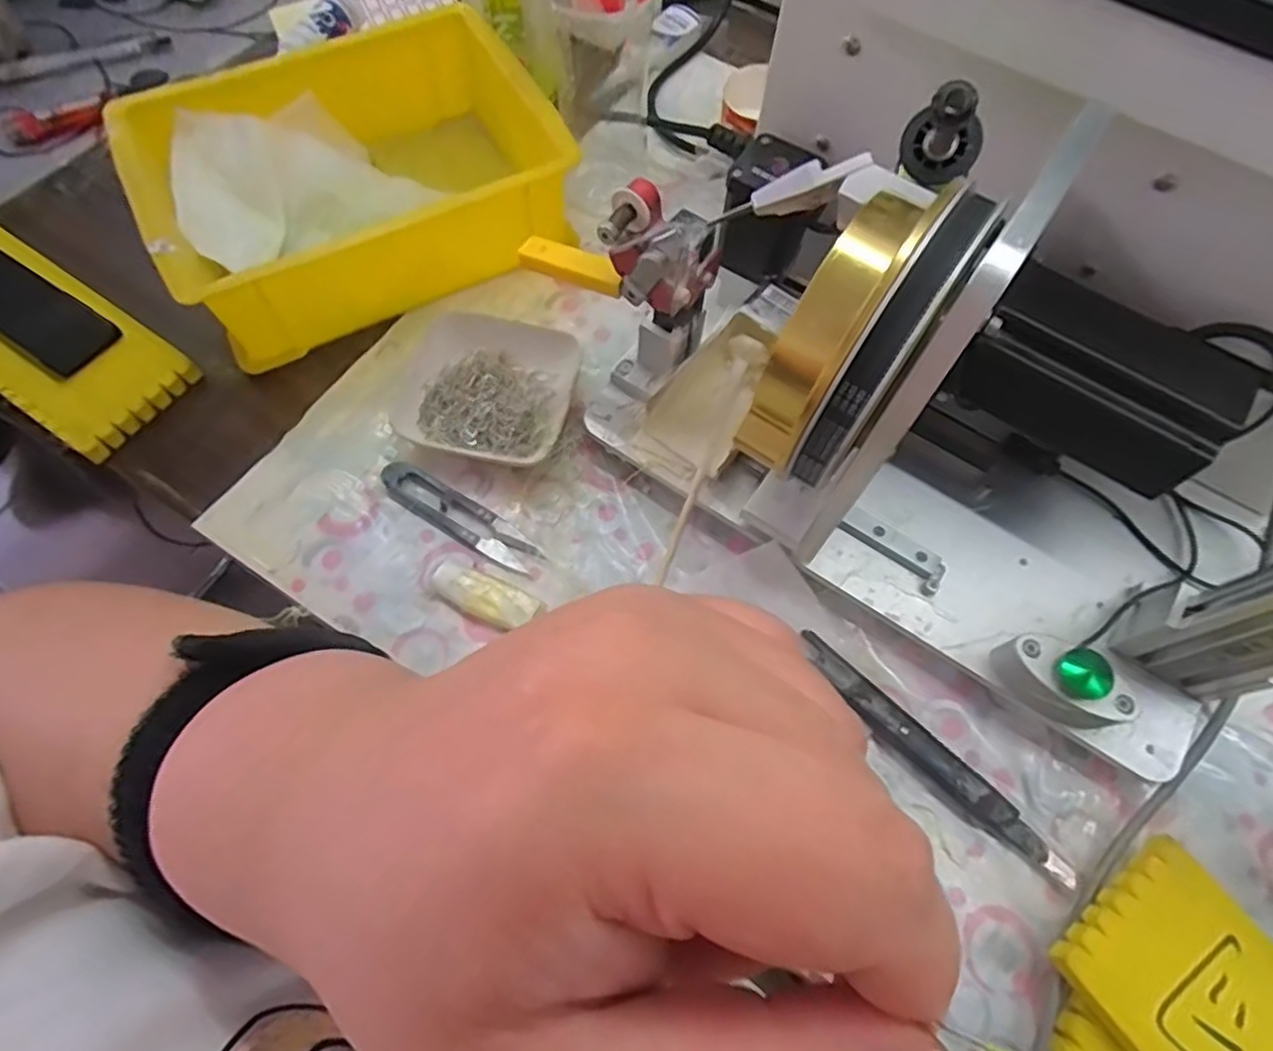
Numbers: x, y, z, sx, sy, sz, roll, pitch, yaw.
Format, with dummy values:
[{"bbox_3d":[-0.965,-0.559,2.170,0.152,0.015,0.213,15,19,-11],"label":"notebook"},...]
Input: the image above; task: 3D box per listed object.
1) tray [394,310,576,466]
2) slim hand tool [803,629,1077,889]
[{"bbox_3d":[-0.089,-0.083,0.411,0.098,0.019,0.089,10,65,3],"label":"tray"},{"bbox_3d":[0.144,0.113,0.340,0.157,0.012,0.019,41,71,16],"label":"slim hand tool"}]

